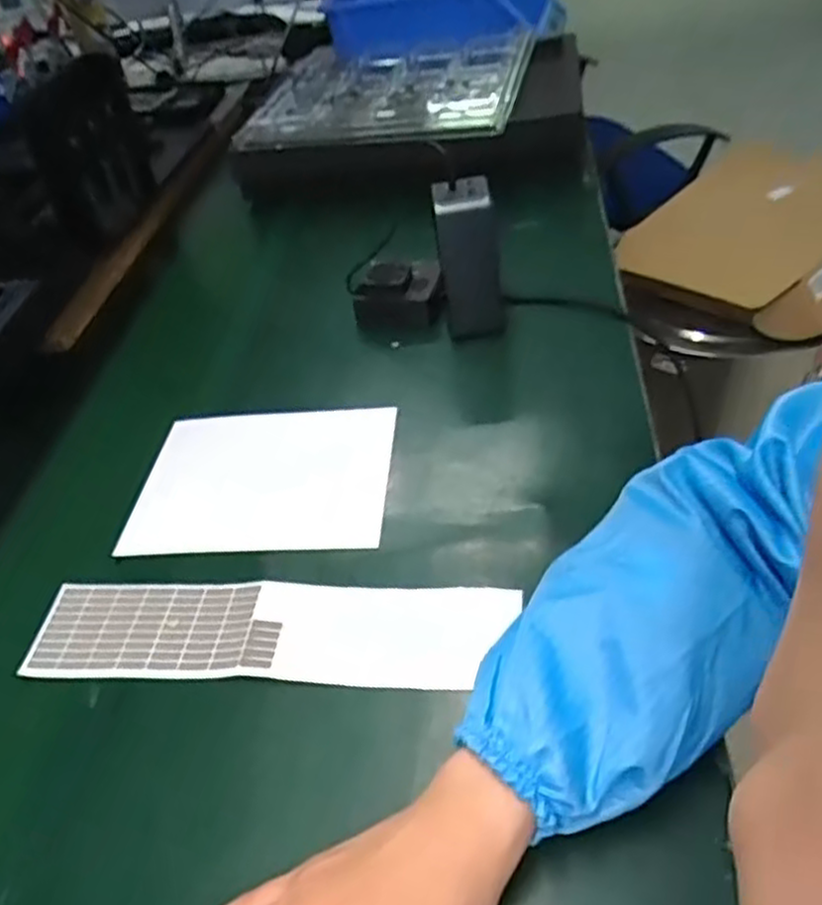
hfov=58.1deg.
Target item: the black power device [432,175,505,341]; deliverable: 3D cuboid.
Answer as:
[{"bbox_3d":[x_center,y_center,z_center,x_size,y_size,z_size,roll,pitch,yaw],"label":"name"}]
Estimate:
[{"bbox_3d":[0.052,-0.163,0.641,0.055,0.136,0.042,-6,43,4],"label":"black power device"}]

